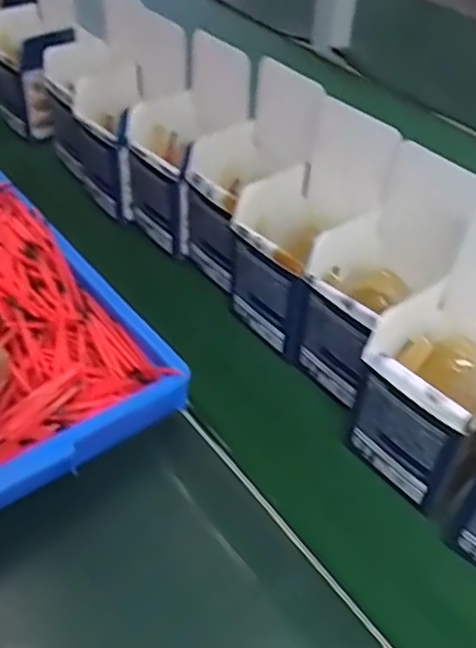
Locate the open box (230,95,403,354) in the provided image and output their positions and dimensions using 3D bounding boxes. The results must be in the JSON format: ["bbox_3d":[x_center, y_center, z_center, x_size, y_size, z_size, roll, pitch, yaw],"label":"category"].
[{"bbox_3d":[0.054,-0.079,0.535,0.103,0.164,0.092,-30,53,-27],"label":"open box"}]

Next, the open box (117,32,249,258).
[{"bbox_3d":[-0.051,-0.177,0.644,0.112,0.166,0.106,-32,54,-29],"label":"open box"}]

